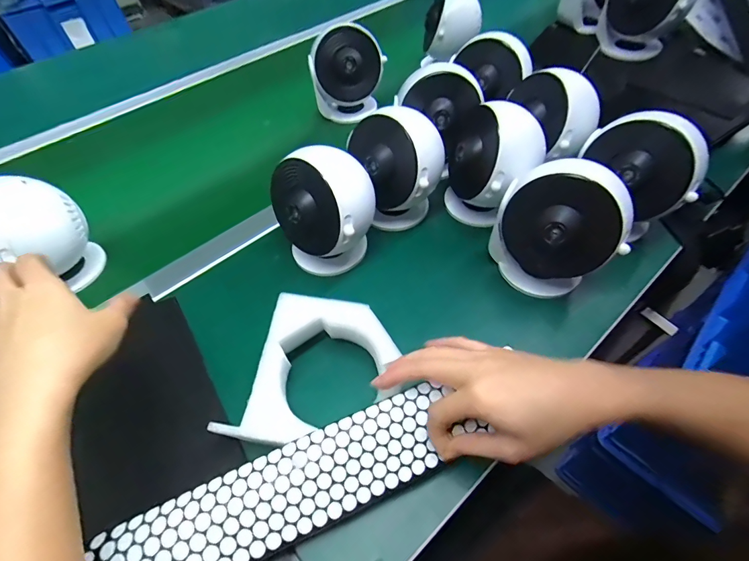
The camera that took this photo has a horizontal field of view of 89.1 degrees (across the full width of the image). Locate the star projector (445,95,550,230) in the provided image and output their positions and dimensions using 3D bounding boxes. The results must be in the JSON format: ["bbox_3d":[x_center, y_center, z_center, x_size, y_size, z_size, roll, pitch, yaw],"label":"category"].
[{"bbox_3d":[0.128,-0.119,0.412,0.097,0.114,0.099,6,54,11],"label":"star projector"}]

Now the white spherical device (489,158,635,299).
[{"bbox_3d":[0.175,-0.046,0.363,0.084,0.120,0.110,-38,59,-21],"label":"white spherical device"}]

